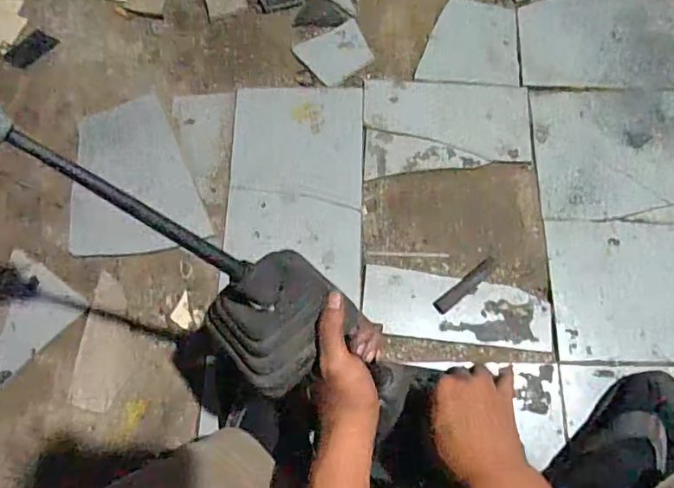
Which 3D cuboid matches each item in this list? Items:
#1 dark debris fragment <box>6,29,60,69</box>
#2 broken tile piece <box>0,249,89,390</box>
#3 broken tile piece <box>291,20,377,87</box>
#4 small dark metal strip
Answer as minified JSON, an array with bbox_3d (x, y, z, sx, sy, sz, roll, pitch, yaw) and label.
[{"bbox_3d":[-0.469,-0.300,0.780,0.075,0.008,0.041,-41,78,-9],"label":"dark debris fragment"},{"bbox_3d":[-0.441,0.116,0.676,0.128,0.008,0.177,35,79,10],"label":"broken tile piece"},{"bbox_3d":[-0.001,-0.295,0.786,0.105,0.004,0.087,-29,76,-6],"label":"broken tile piece"},{"bbox_3d":[0.174,0.053,0.678,0.107,0.004,0.019,-39,78,-8],"label":"small dark metal strip"}]

